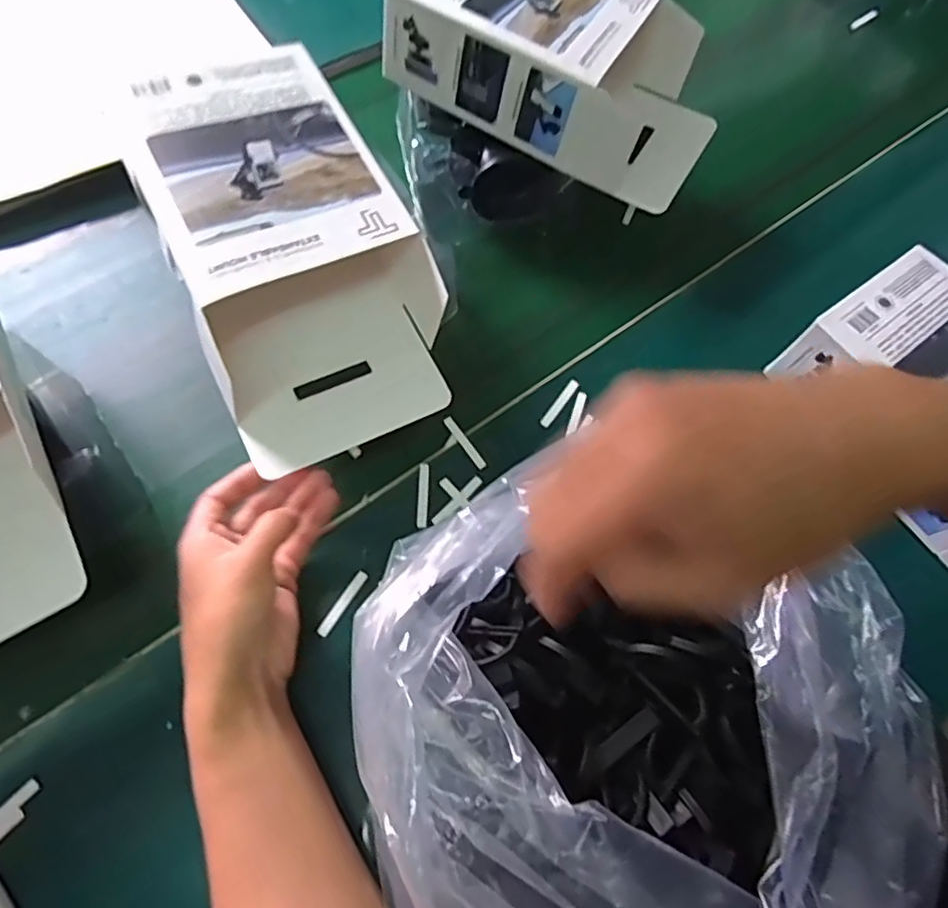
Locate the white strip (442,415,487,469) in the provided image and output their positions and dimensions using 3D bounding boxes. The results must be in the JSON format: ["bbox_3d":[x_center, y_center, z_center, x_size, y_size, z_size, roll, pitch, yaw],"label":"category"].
[{"bbox_3d":[-0.006,-0.009,0.443,0.007,0.004,0.046,-34,73,-12],"label":"white strip"}]

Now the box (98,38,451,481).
[{"bbox_3d":[-0.116,-0.130,0.389,0.141,0.095,0.239,-25,71,-9],"label":"box"}]

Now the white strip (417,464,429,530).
[{"bbox_3d":[-0.035,0.028,0.427,0.007,0.004,0.046,5,71,-11],"label":"white strip"}]

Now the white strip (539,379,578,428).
[{"bbox_3d":[0.065,-0.039,0.463,0.008,0.006,0.047,35,73,12],"label":"white strip"}]

